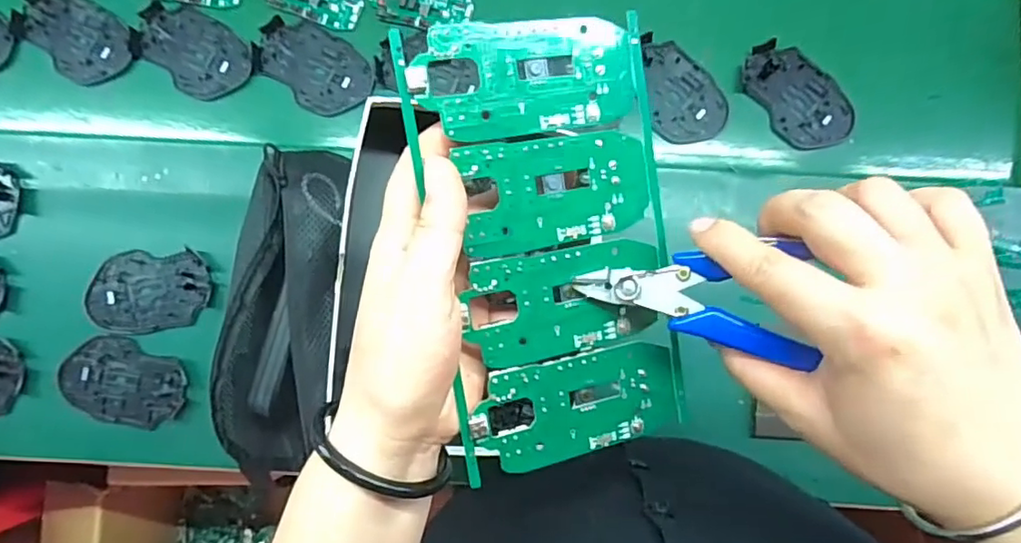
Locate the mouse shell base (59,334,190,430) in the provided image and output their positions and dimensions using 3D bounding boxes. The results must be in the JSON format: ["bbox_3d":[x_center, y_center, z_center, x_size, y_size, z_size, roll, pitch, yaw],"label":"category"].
[{"bbox_3d":[-0.355,0.103,0.543,0.114,0.012,0.072,20,85,0],"label":"mouse shell base"}]

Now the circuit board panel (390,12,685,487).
[{"bbox_3d":[0.018,-0.011,0.257,0.104,0.004,0.188,-11,97,-15],"label":"circuit board panel"}]

